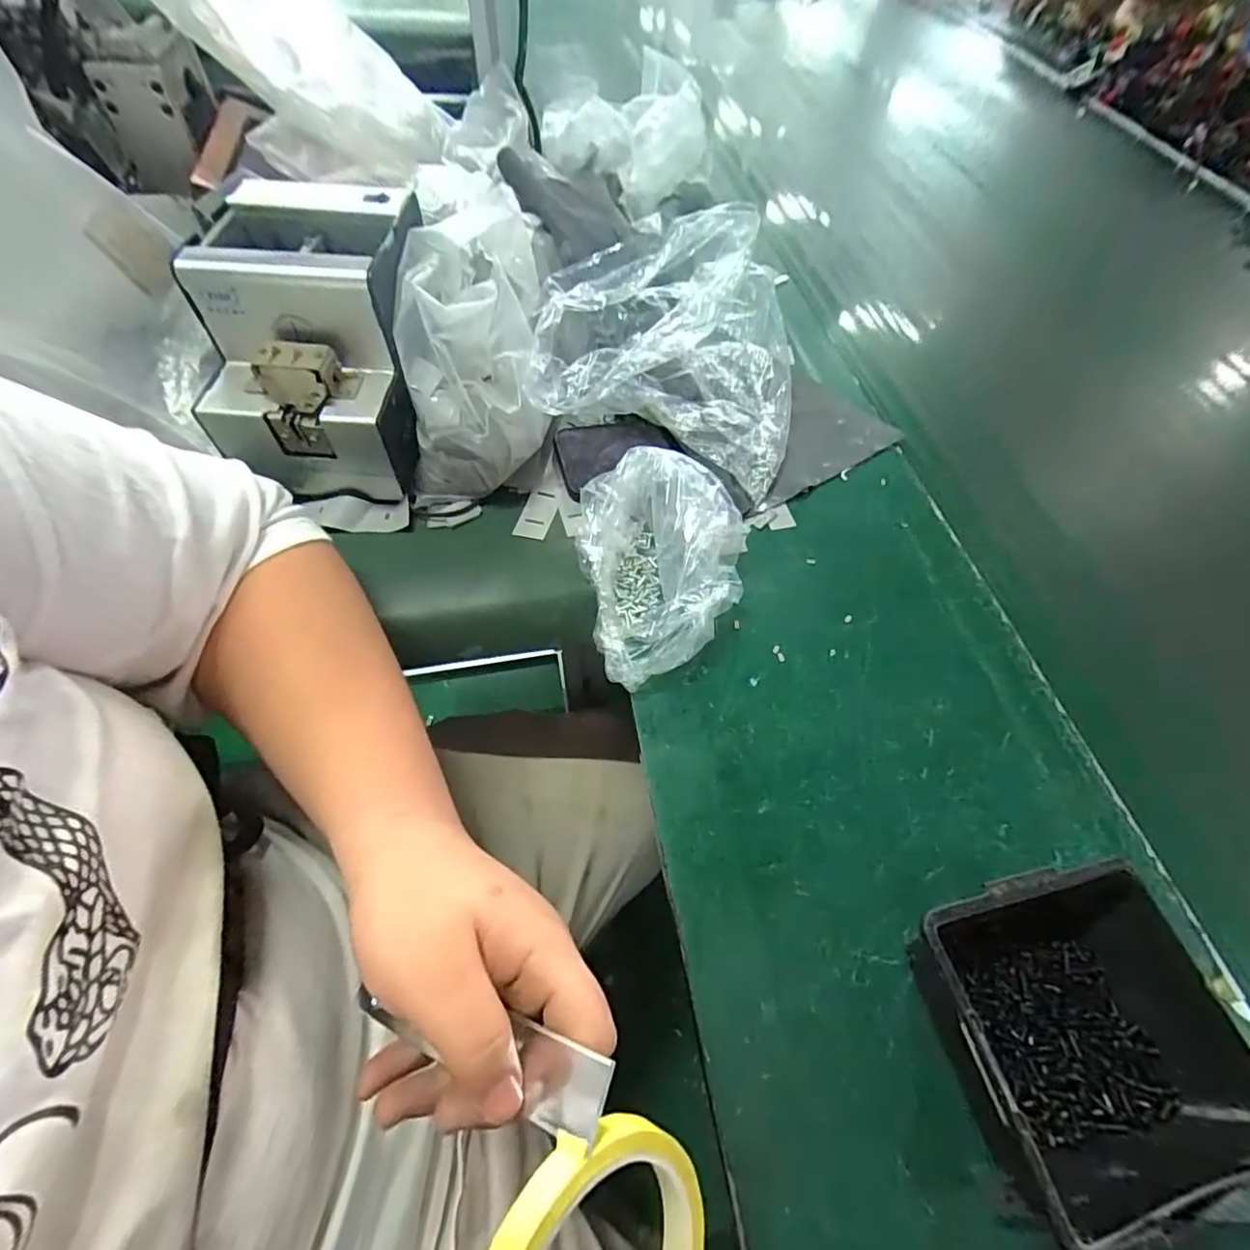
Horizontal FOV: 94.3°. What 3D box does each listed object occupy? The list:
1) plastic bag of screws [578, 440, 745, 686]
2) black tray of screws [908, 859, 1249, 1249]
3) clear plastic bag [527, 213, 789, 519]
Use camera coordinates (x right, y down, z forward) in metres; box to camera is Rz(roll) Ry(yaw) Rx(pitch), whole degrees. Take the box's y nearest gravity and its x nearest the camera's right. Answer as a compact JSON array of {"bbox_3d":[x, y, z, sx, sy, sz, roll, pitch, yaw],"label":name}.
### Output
[{"bbox_3d":[0.019,-0.039,0.397,0.120,0.064,0.151,14,58,4],"label":"plastic bag of screws"},{"bbox_3d":[0.200,0.185,0.268,0.118,0.063,0.118,-11,60,-12],"label":"black tray of screws"},{"bbox_3d":[0.045,-0.233,0.464,0.206,0.151,0.193,7,58,0],"label":"clear plastic bag"}]

